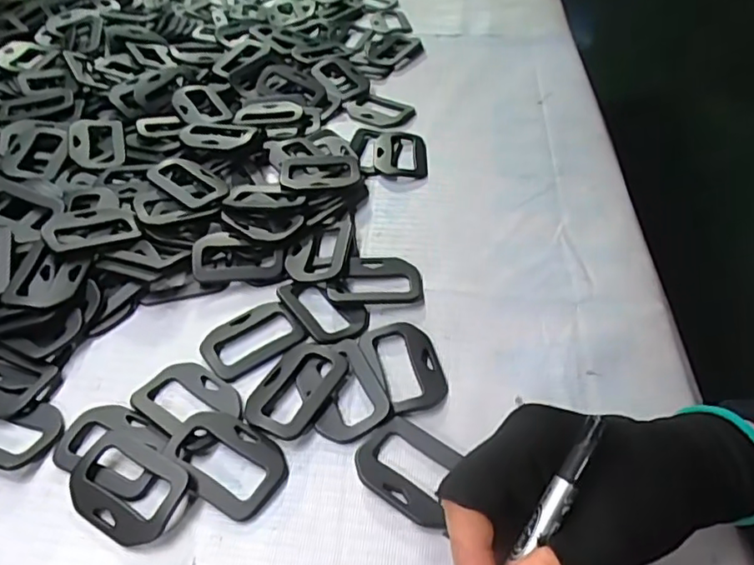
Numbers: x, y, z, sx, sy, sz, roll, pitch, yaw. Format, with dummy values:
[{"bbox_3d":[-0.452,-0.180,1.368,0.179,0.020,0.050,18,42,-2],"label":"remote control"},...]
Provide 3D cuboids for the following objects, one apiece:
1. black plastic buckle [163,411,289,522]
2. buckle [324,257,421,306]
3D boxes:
[{"bbox_3d":[-0.077,0.089,0.299,0.064,0.010,0.042,22,51,24],"label":"black plastic buckle"},{"bbox_3d":[-0.001,-0.002,0.381,0.059,0.010,0.043,0,46,4],"label":"buckle"}]

